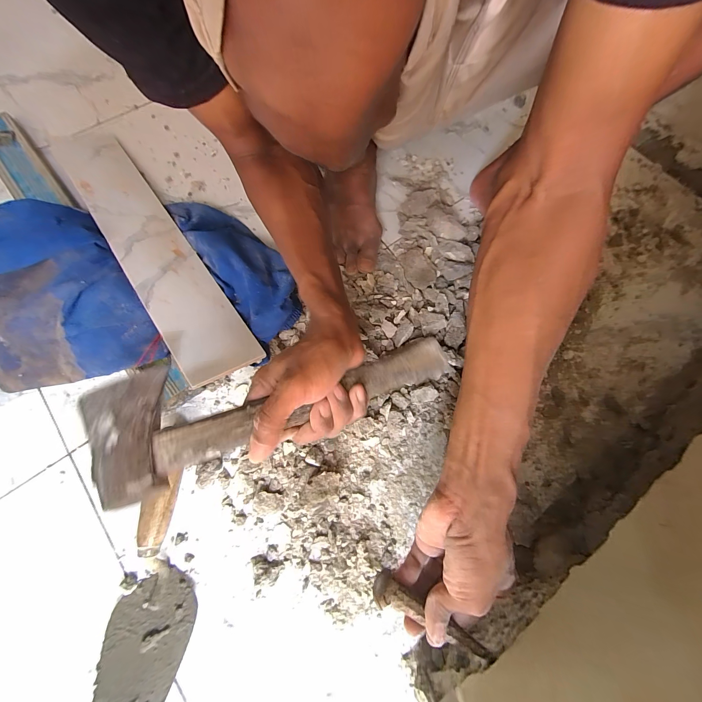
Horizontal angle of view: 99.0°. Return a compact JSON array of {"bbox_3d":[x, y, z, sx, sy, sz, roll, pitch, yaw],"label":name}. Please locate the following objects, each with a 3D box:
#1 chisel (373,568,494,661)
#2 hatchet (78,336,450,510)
[{"bbox_3d":[0.067,0.219,0.244,0.106,0.020,0.021,35,75,-4],"label":"chisel"},{"bbox_3d":[-0.057,0.037,0.251,0.296,0.025,0.097,-12,75,-13],"label":"hatchet"}]

